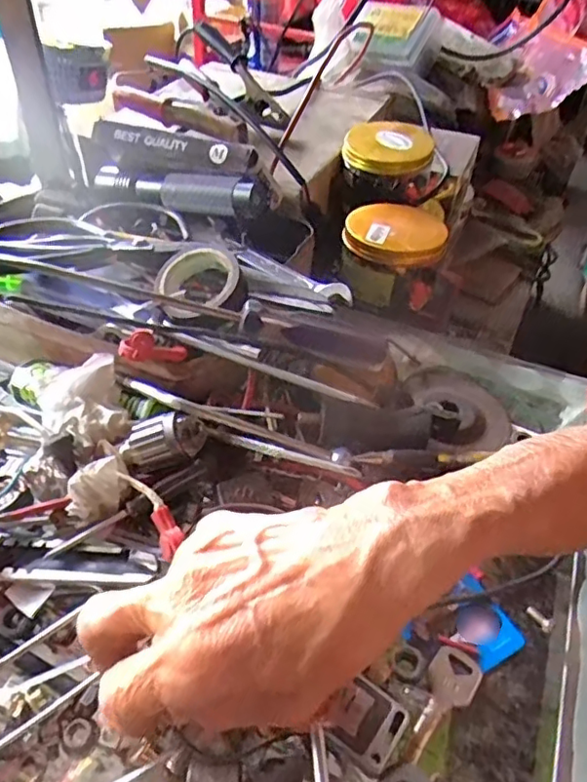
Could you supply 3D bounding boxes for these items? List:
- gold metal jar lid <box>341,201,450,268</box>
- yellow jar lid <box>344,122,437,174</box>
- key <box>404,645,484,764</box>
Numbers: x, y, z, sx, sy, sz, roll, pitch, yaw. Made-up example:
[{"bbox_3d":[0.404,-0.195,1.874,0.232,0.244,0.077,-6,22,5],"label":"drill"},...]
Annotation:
[{"bbox_3d":[0.083,-0.131,0.475,0.079,0.020,0.079,3,45,-3],"label":"gold metal jar lid"},{"bbox_3d":[0.086,-0.220,0.528,0.078,0.021,0.075,3,45,-3],"label":"yellow jar lid"},{"bbox_3d":[0.069,0.145,0.270,0.023,0.006,0.057,26,48,19],"label":"key"}]

